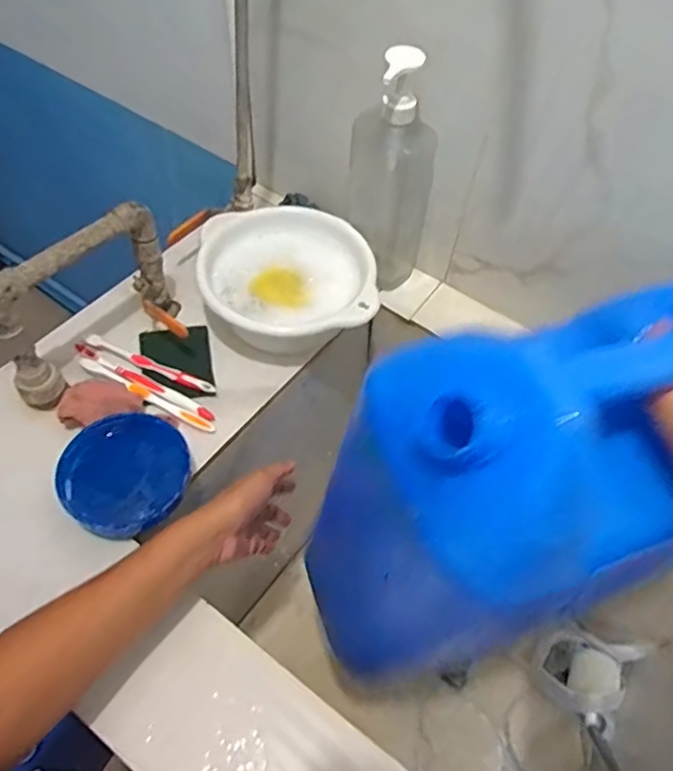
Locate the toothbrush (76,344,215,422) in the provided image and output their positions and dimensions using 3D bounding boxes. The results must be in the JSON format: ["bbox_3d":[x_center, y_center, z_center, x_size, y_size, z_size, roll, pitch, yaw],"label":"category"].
[{"bbox_3d":[-0.216,-0.005,0.672,0.183,0.018,0.018,24,57,13],"label":"toothbrush"}]

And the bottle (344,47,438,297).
[{"bbox_3d":[0.062,-0.230,0.684,0.100,0.273,0.063,5,55,0],"label":"bottle"}]

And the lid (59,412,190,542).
[{"bbox_3d":[-0.207,0.084,0.588,0.124,0.022,0.121,3,62,-6],"label":"lid"}]

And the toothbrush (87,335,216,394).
[{"bbox_3d":[-0.214,-0.022,0.685,0.162,0.020,0.014,22,57,11],"label":"toothbrush"}]

